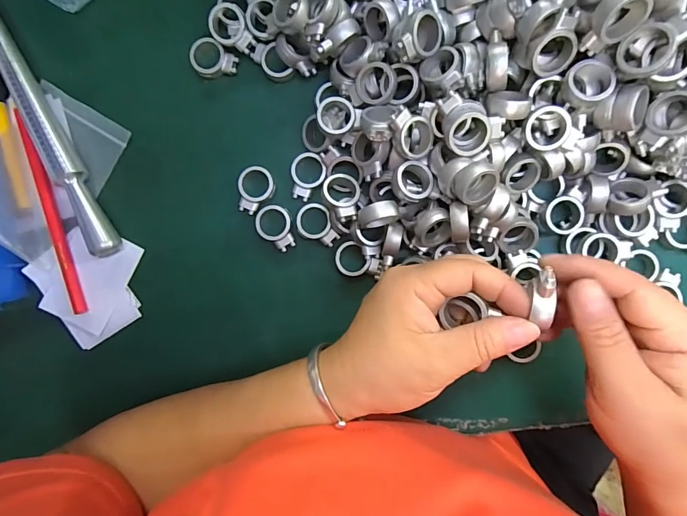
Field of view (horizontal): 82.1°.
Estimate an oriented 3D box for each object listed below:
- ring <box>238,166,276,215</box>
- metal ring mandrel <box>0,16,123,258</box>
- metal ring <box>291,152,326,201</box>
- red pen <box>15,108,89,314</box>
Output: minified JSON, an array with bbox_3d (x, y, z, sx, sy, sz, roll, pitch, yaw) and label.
[{"bbox_3d":[-0.063,-0.050,0.291,0.025,0.011,0.034,4,92,4],"label":"ring"},{"bbox_3d":[-0.223,-0.109,0.288,0.016,0.024,0.230,-26,90,5],"label":"metal ring mandrel"},{"bbox_3d":[-0.026,-0.058,0.284,0.025,0.010,0.033,18,93,3],"label":"metal ring"},{"bbox_3d":[-0.217,-0.031,0.295,0.013,0.013,0.148,-12,91,4],"label":"red pen"}]

